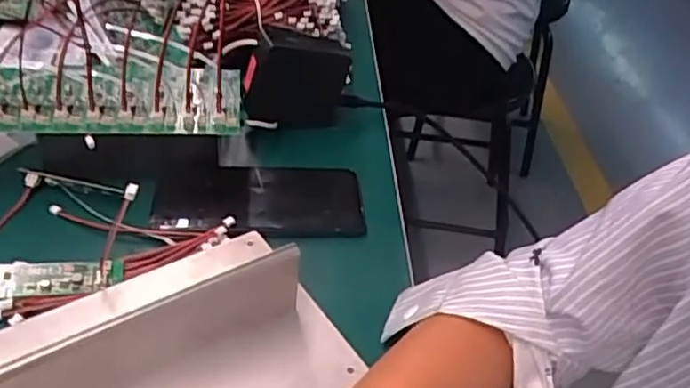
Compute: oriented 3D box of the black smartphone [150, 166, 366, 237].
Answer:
[{"bbox_3d":[-0.066,0.003,0.486,0.156,0.007,0.071,0,41,-8],"label":"black smartphone"}]

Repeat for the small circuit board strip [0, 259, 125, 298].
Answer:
[{"bbox_3d":[-0.187,0.054,0.406,0.084,0.009,0.024,-4,63,-16],"label":"small circuit board strip"}]

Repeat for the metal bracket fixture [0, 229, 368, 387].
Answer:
[{"bbox_3d":[-0.106,0.084,0.346,0.187,0.056,0.145,-21,48,-29],"label":"metal bracket fixture"}]

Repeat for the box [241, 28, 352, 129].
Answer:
[{"bbox_3d":[-0.043,-0.099,0.548,0.087,0.088,0.023,0,41,-8],"label":"box"}]

